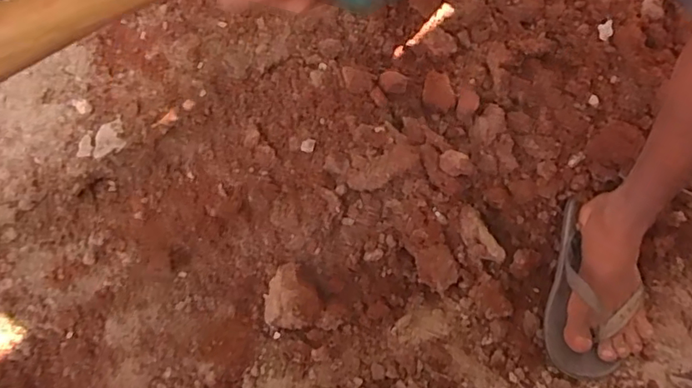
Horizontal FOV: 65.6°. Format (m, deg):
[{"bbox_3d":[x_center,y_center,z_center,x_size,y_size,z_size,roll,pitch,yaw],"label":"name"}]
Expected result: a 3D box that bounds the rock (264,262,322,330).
[{"bbox_3d":[-0.075,0.135,0.677,0.069,0.041,0.082,-36,77,-12],"label":"rock"}]

